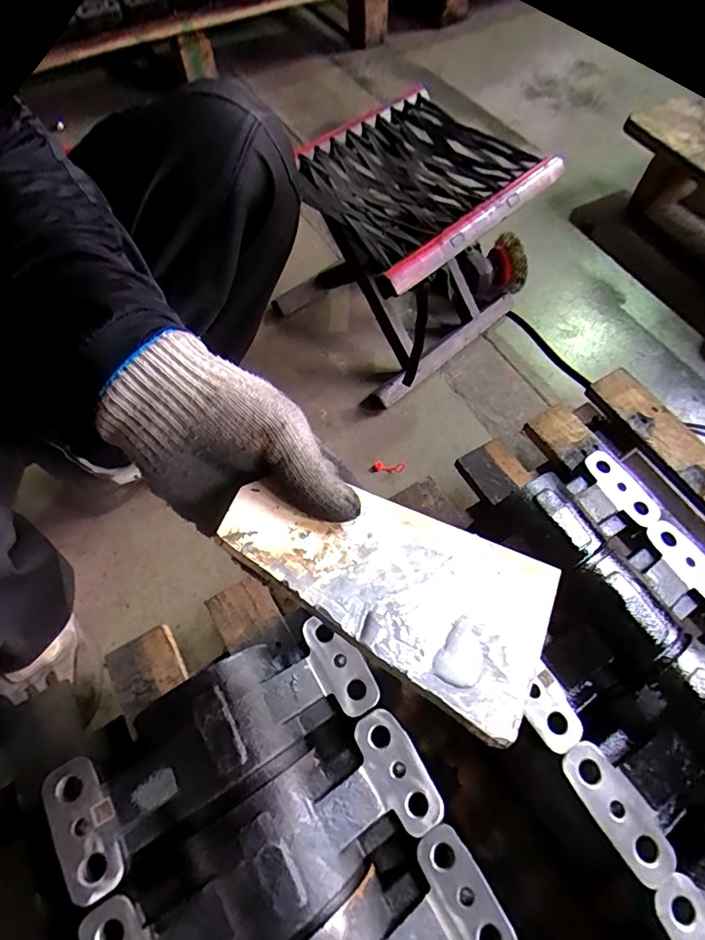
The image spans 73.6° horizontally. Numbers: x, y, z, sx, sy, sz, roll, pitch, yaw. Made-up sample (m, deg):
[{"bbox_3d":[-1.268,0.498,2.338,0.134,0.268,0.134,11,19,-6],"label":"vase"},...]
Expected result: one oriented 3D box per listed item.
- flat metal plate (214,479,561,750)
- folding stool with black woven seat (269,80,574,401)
[{"bbox_3d":[0.026,0.052,0.266,0.177,0.005,0.108,34,51,6],"label":"flat metal plate"},{"bbox_3d":[0.096,-0.358,0.755,0.369,0.273,0.315,-35,69,-16],"label":"folding stool with black woven seat"}]

